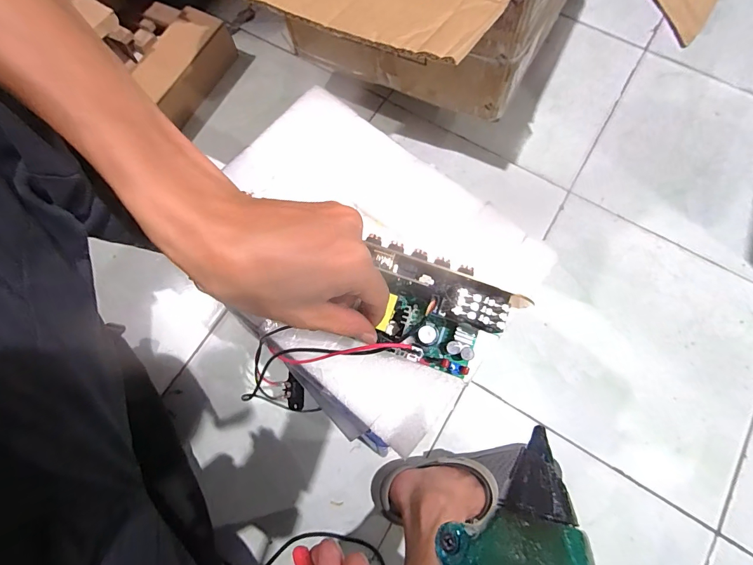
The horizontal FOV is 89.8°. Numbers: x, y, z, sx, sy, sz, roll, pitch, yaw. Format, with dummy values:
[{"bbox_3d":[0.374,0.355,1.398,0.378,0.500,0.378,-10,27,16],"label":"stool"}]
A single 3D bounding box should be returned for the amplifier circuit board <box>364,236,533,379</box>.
[{"bbox_3d":[0.040,0.024,0.277,0.106,0.063,0.064,19,74,7],"label":"amplifier circuit board"}]

